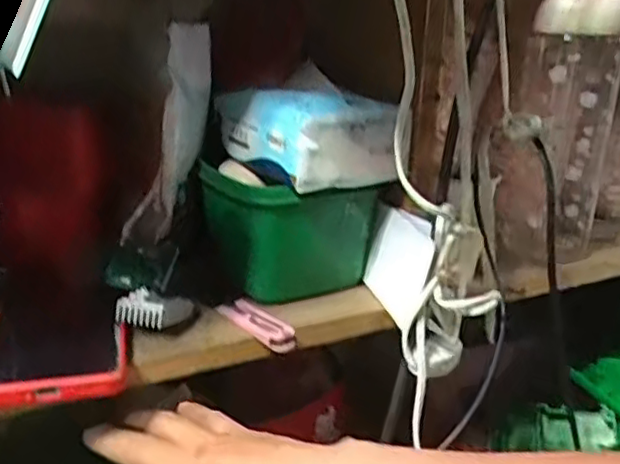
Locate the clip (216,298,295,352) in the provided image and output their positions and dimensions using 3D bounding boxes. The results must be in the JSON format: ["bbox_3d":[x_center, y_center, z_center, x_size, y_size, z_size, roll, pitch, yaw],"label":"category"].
[{"bbox_3d":[-0.034,0.057,0.419,0.024,0.009,0.070,-10,22,-33],"label":"clip"}]

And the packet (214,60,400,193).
[{"bbox_3d":[-0.002,-0.076,0.462,0.092,0.060,0.127,-7,20,-26],"label":"packet"}]

